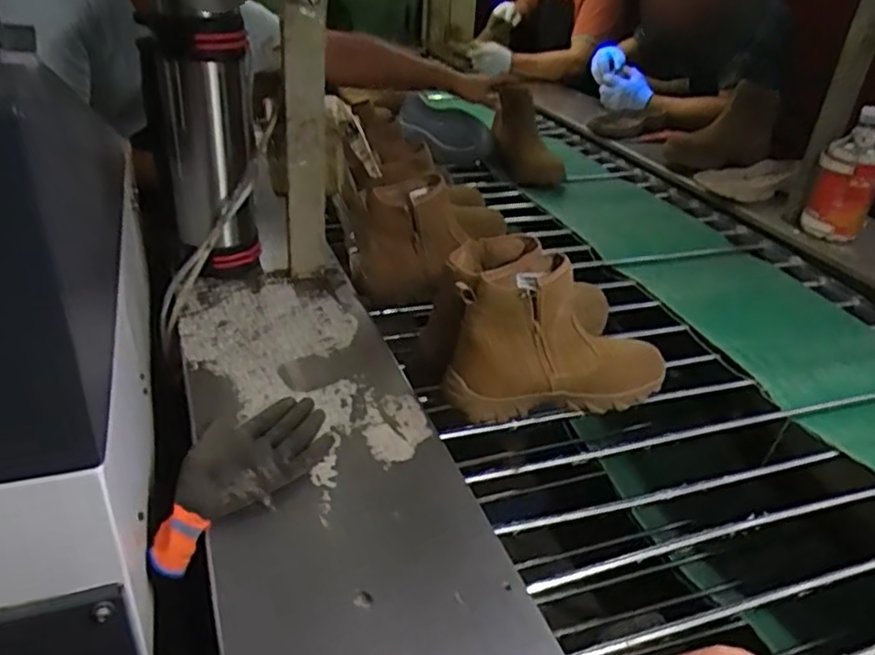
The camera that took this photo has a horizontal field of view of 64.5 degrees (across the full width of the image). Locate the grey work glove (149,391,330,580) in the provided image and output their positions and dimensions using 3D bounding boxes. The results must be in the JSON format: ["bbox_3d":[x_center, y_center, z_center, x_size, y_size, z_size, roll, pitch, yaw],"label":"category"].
[{"bbox_3d":[-0.188,0.139,0.663,0.098,0.040,0.206,23,46,25],"label":"grey work glove"}]

